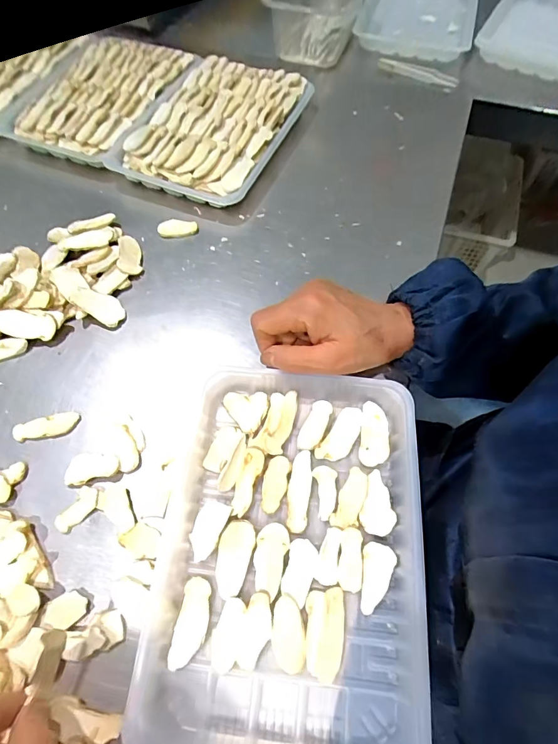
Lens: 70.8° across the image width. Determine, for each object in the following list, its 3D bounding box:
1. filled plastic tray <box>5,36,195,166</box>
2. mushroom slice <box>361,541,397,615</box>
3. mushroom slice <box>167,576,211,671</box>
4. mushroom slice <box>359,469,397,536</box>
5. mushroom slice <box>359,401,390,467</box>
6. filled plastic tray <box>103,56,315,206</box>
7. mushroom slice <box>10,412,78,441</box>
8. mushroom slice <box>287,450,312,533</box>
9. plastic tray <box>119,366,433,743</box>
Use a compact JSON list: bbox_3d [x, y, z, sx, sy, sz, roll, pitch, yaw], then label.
[{"bbox_3d":[-0.214,-0.337,0.486,0.145,0.040,0.218,22,65,12],"label":"filled plastic tray"},{"bbox_3d":[0.064,0.132,0.252,0.021,0.004,0.040,6,63,4],"label":"mushroom slice"},{"bbox_3d":[-0.054,0.154,0.241,0.019,0.004,0.048,9,63,5],"label":"mushroom slice"},{"bbox_3d":[0.071,0.091,0.274,0.023,0.004,0.042,16,64,9],"label":"mushroom slice"},{"bbox_3d":[0.072,0.046,0.296,0.021,0.004,0.048,5,63,4],"label":"mushroom slice"},{"bbox_3d":[-0.074,-0.281,0.455,0.164,0.039,0.221,20,65,11],"label":"filled plastic tray"},{"bbox_3d":[-0.182,0.043,0.306,0.048,0.004,0.016,-12,63,-6],"label":"mushroom slice"},{"bbox_3d":[0.015,0.082,0.275,0.015,0.004,0.055,8,63,5],"label":"mushroom slice"},{"bbox_3d":[0.008,0.110,0.260,0.165,0.024,0.231,4,63,3],"label":"plastic tray"}]

